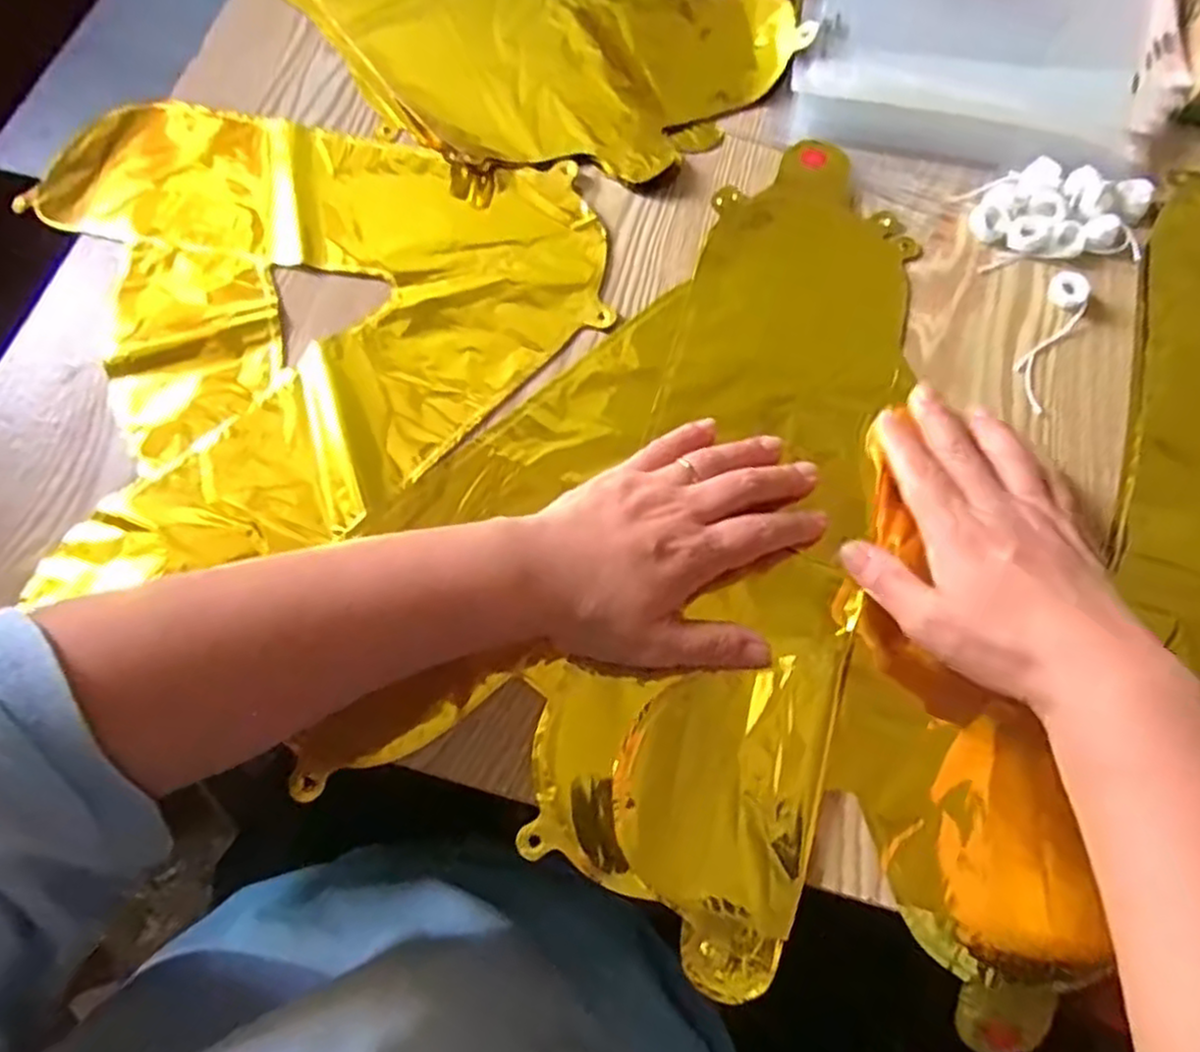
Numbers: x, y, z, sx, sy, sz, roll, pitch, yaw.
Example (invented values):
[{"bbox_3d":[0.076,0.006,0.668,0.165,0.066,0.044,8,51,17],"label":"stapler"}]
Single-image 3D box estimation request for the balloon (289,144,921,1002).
[{"bbox_3d":[0.032,-0.036,0.382,0.226,0.022,0.426,16,71,8],"label":"balloon"}]

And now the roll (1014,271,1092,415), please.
[{"bbox_3d":[0.250,-0.105,0.404,0.021,0.006,0.095,27,73,12],"label":"roll"}]

